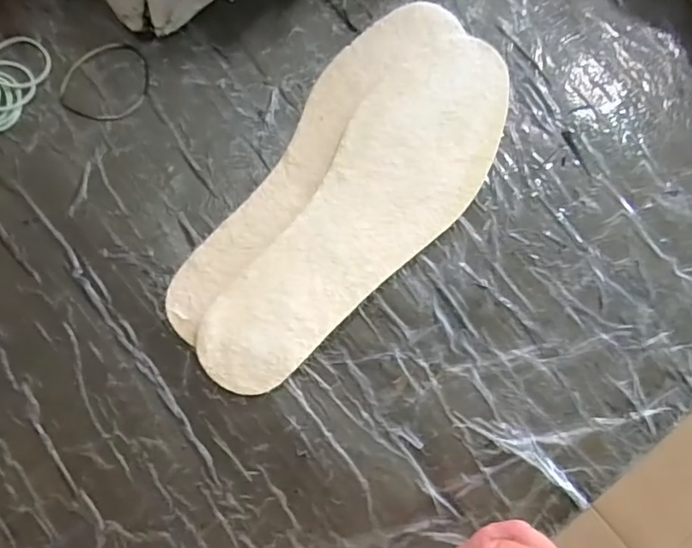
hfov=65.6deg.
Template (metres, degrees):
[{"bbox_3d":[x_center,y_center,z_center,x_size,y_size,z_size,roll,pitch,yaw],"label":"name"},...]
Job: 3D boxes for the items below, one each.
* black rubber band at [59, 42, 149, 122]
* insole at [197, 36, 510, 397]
[{"bbox_3d":[-0.168,-0.136,0.376,0.060,0.004,0.060,0,80,0],"label":"black rubber band"},{"bbox_3d":[0.016,-0.038,0.347,0.091,0.007,0.269,34,83,1],"label":"insole"}]

